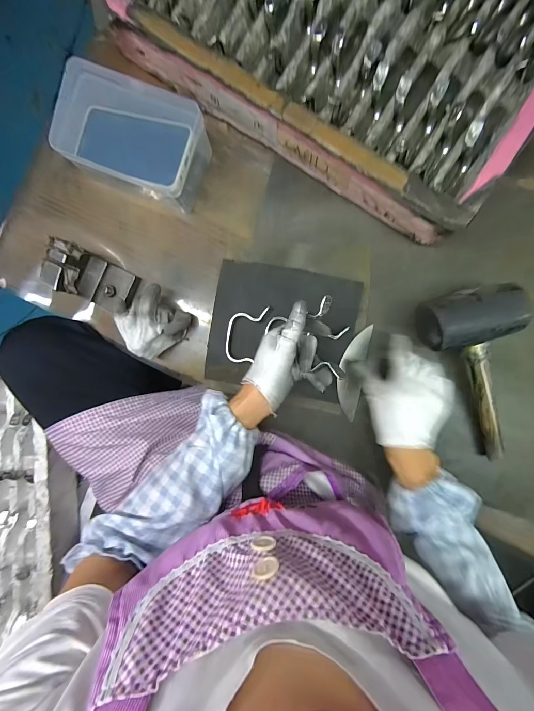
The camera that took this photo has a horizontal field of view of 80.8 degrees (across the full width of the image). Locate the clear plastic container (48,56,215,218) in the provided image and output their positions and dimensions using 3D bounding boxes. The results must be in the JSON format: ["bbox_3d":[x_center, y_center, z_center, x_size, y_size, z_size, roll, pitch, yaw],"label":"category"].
[{"bbox_3d":[-0.178,-0.286,0.423,0.184,0.072,0.118,22,93,2],"label":"clear plastic container"}]

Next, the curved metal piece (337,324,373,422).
[{"bbox_3d":[0.124,0.024,0.455,0.039,0.005,0.135,10,90,-11],"label":"curved metal piece"}]

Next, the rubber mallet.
[{"bbox_3d":[0.284,0.029,0.417,0.115,0.070,0.233,-14,92,3],"label":"rubber mallet"}]

